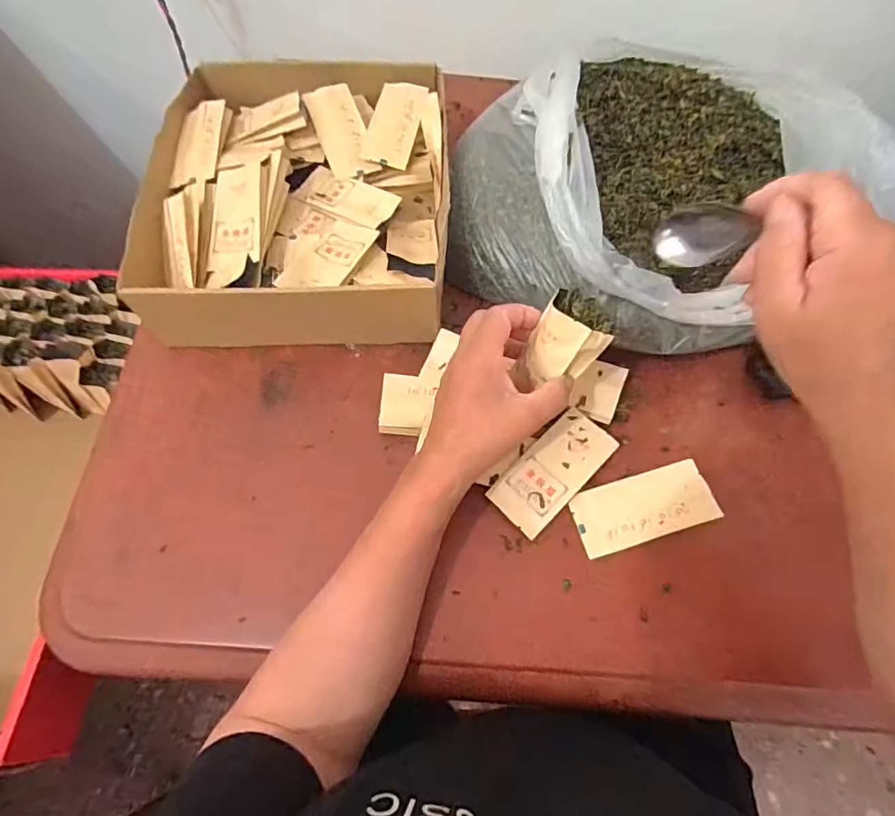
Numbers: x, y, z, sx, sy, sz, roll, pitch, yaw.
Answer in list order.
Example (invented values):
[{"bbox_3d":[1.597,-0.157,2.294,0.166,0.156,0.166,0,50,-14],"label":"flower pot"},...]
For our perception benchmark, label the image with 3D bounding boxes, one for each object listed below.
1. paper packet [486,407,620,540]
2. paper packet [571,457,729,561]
[{"bbox_3d":[0.087,0.051,0.416,0.107,0.004,0.051,-44,74,-13],"label":"paper packet"},{"bbox_3d":[0.157,0.080,0.407,0.107,0.004,0.051,-19,67,0],"label":"paper packet"}]

